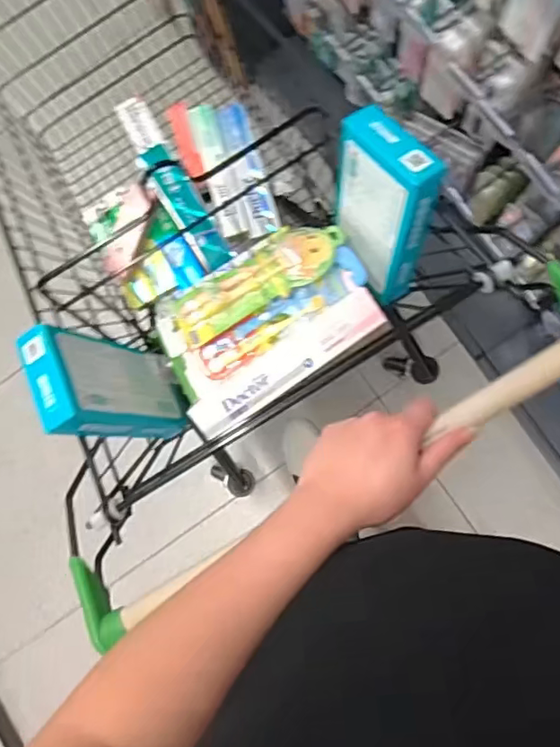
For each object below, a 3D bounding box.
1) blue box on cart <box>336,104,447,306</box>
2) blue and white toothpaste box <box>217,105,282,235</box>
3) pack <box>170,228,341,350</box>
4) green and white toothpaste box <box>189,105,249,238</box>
[{"bbox_3d":[0.114,-0.175,0.660,0.040,0.214,0.118,-40,64,-21],"label":"blue box on cart"},{"bbox_3d":[-0.053,-0.351,0.982,0.051,0.047,0.224,-15,84,6],"label":"blue and white toothpaste box"},{"bbox_3d":[-0.027,-0.111,0.681,0.215,0.028,0.076,-30,82,4],"label":"pack"},{"bbox_3d":[-0.106,-0.345,0.978,0.046,0.033,0.226,-16,83,6],"label":"green and white toothpaste box"}]

